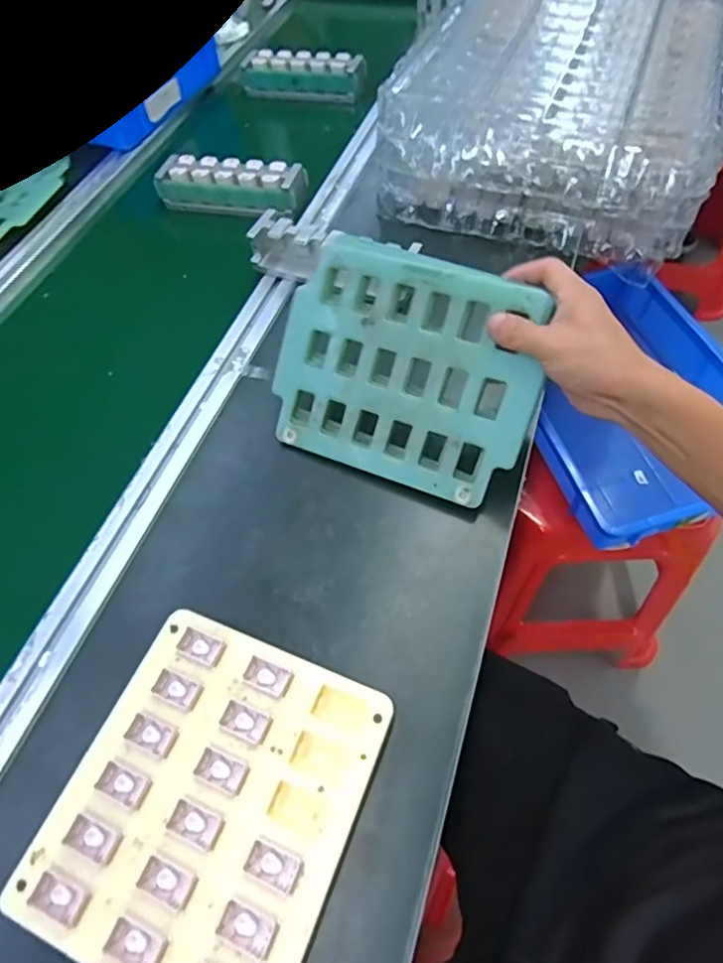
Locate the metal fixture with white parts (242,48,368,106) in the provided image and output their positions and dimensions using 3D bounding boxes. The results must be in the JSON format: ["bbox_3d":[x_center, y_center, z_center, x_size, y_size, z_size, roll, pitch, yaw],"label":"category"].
[{"bbox_3d":[-0.093,-0.649,0.907,0.197,0.053,0.048,14,60,13],"label":"metal fixture with white parts"}]

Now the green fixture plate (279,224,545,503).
[{"bbox_3d":[0.036,-0.096,0.485,0.224,0.010,0.187,21,104,18],"label":"green fixture plate"}]

